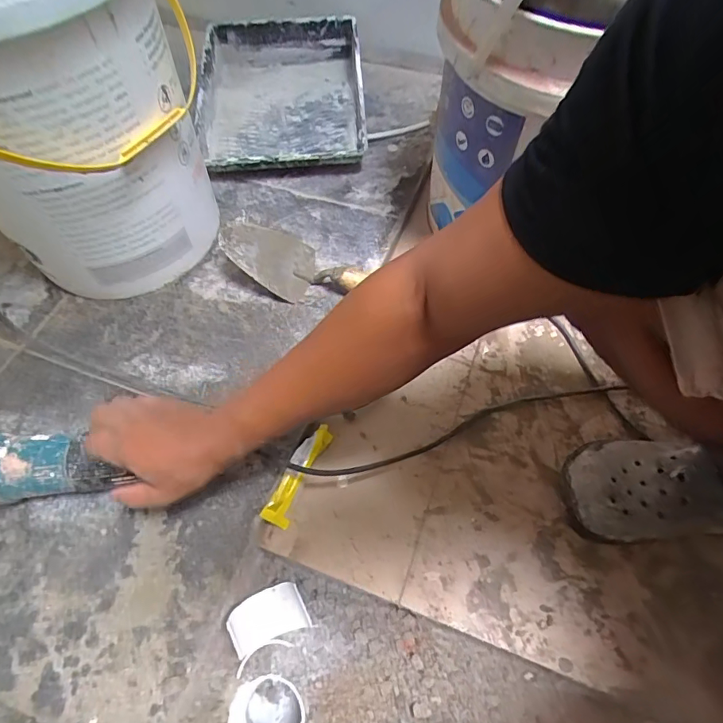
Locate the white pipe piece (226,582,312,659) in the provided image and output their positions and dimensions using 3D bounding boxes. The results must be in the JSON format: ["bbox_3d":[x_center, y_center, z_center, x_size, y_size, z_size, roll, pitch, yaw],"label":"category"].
[{"bbox_3d":[-0.101,0.273,0.495,0.080,0.034,0.050,-19,62,-12],"label":"white pipe piece"}]

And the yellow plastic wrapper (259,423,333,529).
[{"bbox_3d":[-0.070,0.124,0.520,0.026,0.031,0.119,24,62,12],"label":"yellow plastic wrapper"}]

